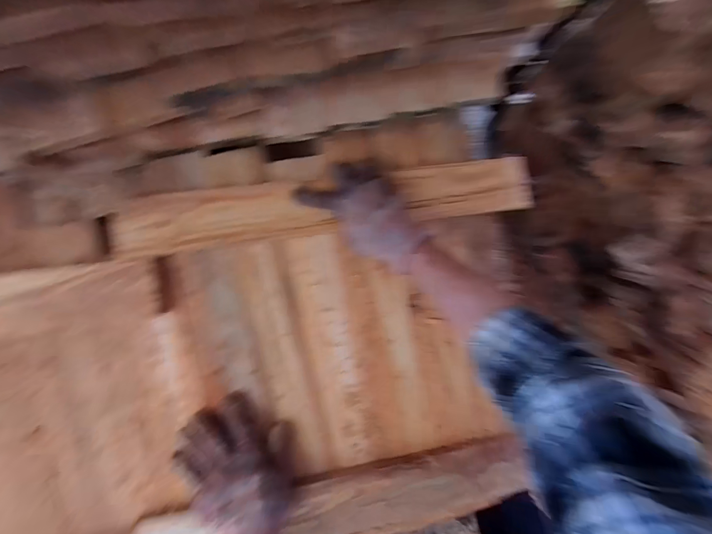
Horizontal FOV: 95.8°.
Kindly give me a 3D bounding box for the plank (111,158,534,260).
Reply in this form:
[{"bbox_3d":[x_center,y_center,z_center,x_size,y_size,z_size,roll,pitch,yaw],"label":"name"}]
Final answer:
[{"bbox_3d":[-0.019,-0.082,0.418,0.536,0.024,0.071,-8,91,-7],"label":"plank"}]

